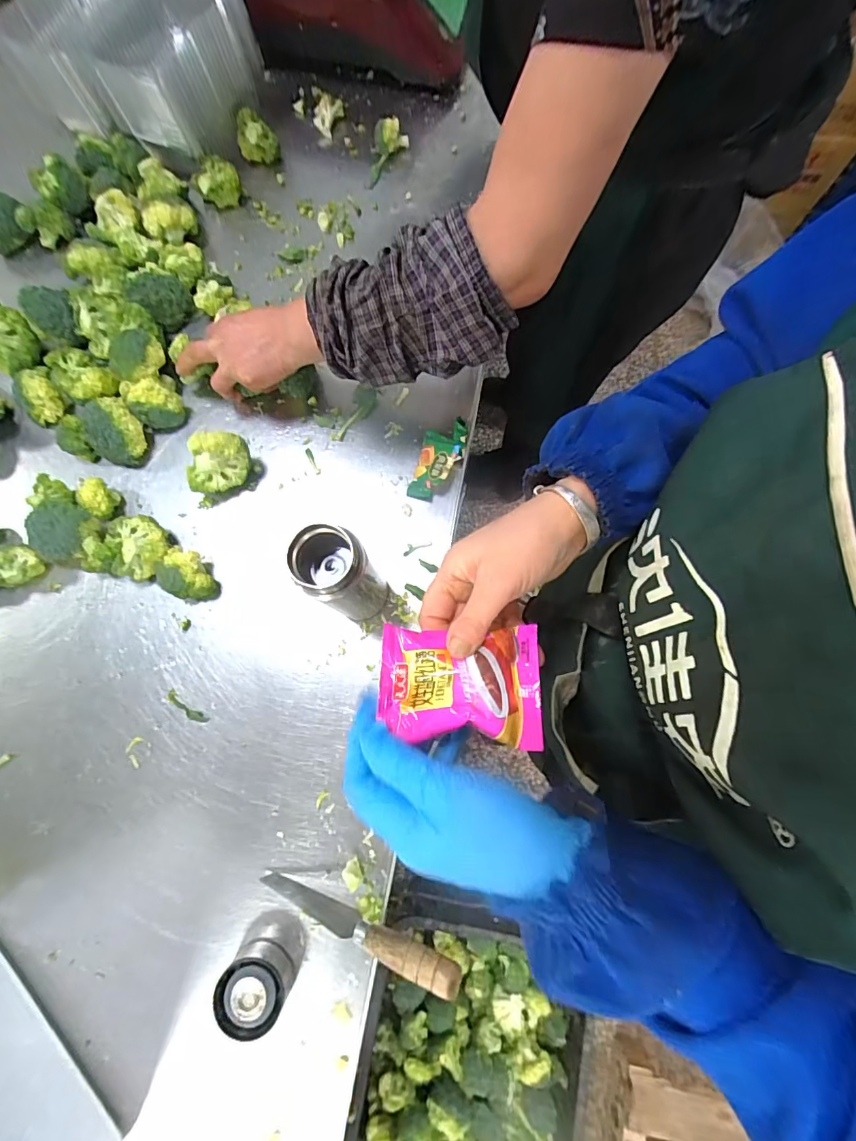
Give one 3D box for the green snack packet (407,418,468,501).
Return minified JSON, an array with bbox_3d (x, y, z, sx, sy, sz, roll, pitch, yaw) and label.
[{"bbox_3d":[0.013,-0.129,0.540,0.051,0.026,0.095,15,78,4],"label":"green snack packet"}]

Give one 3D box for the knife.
[{"bbox_3d":[-0.066,0.318,0.416,0.202,0.024,0.022,8,77,26],"label":"knife"}]

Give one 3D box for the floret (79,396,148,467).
[{"bbox_3d":[-0.362,-0.160,0.540,0.058,0.055,0.063,0,78,1],"label":"floret"}]

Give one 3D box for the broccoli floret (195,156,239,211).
[{"bbox_3d":[-0.281,-0.519,0.619,0.060,0.039,0.043,19,79,5],"label":"broccoli floret"}]

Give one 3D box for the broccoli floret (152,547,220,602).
[{"bbox_3d":[-0.266,0.004,0.511,0.061,0.048,0.047,35,80,8],"label":"broccoli floret"}]

